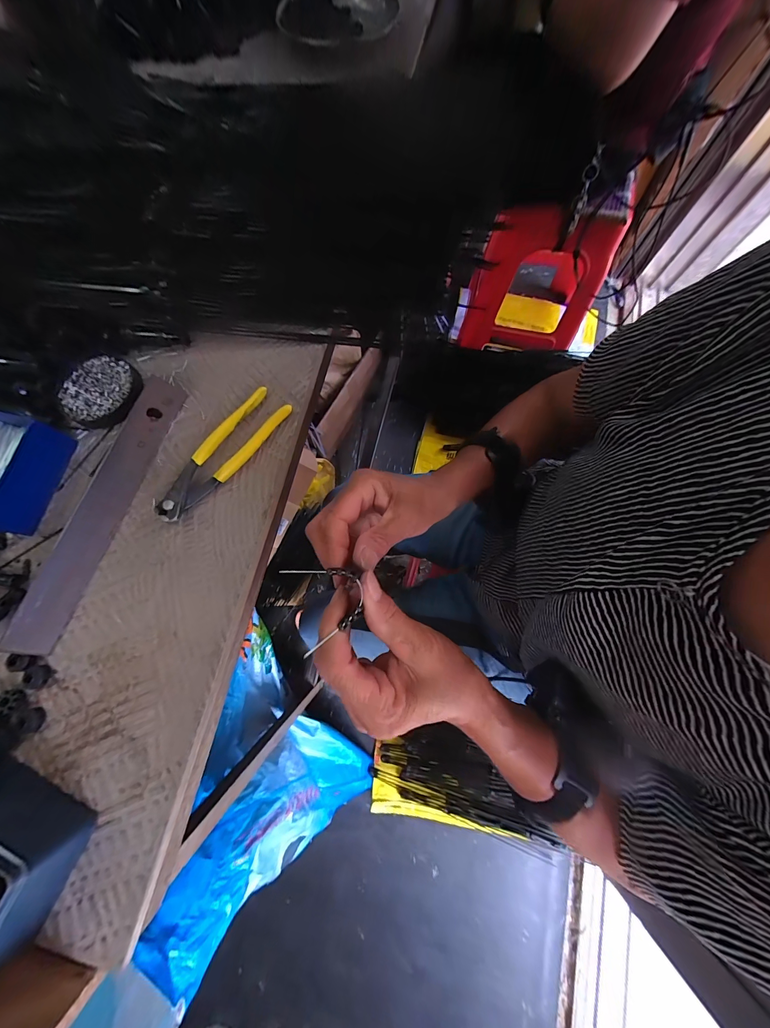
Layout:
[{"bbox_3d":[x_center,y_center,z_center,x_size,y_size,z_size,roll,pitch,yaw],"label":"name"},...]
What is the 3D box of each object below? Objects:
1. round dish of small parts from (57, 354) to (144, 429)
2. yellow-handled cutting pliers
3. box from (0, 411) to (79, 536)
[{"bbox_3d":[-0.317,-0.137,0.367,0.073,0.013,0.082,27,78,8],"label":"round dish of small parts"},{"bbox_3d":[-0.167,-0.060,0.341,0.042,0.016,0.164,37,80,10],"label":"yellow-handled cutting pliers"},{"bbox_3d":[-0.384,-0.045,0.330,0.088,0.042,0.116,13,77,5],"label":"box"}]

